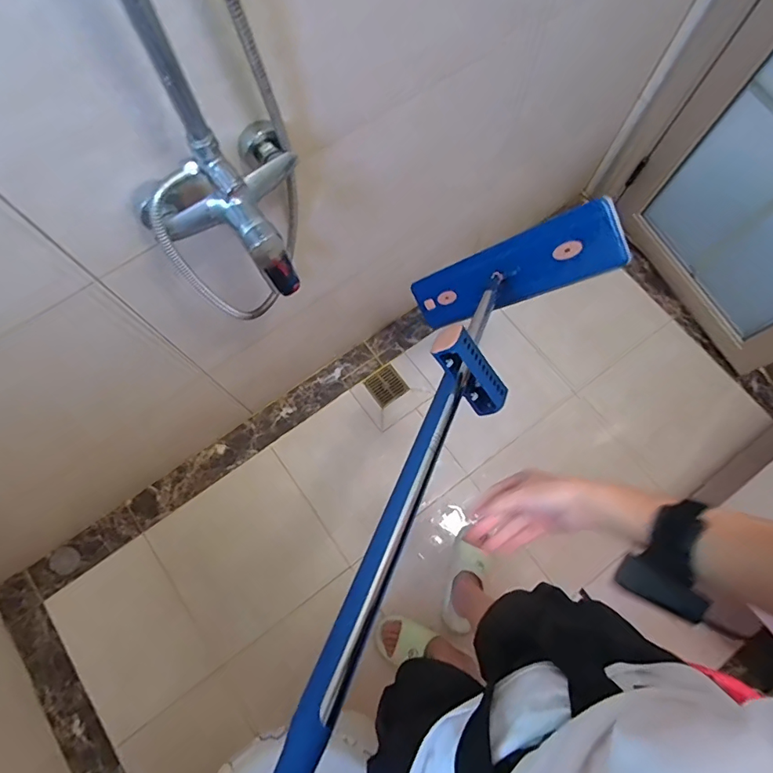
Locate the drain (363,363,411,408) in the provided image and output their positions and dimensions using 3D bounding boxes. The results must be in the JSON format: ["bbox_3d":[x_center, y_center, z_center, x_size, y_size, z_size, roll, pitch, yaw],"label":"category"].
[{"bbox_3d":[0.000,-0.002,1.418,0.102,0.011,0.103,-34,77,-11],"label":"drain"}]

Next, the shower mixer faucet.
[{"bbox_3d":[-0.185,-0.211,0.587,0.200,0.189,0.169,-32,76,-10],"label":"shower mixer faucet"}]

